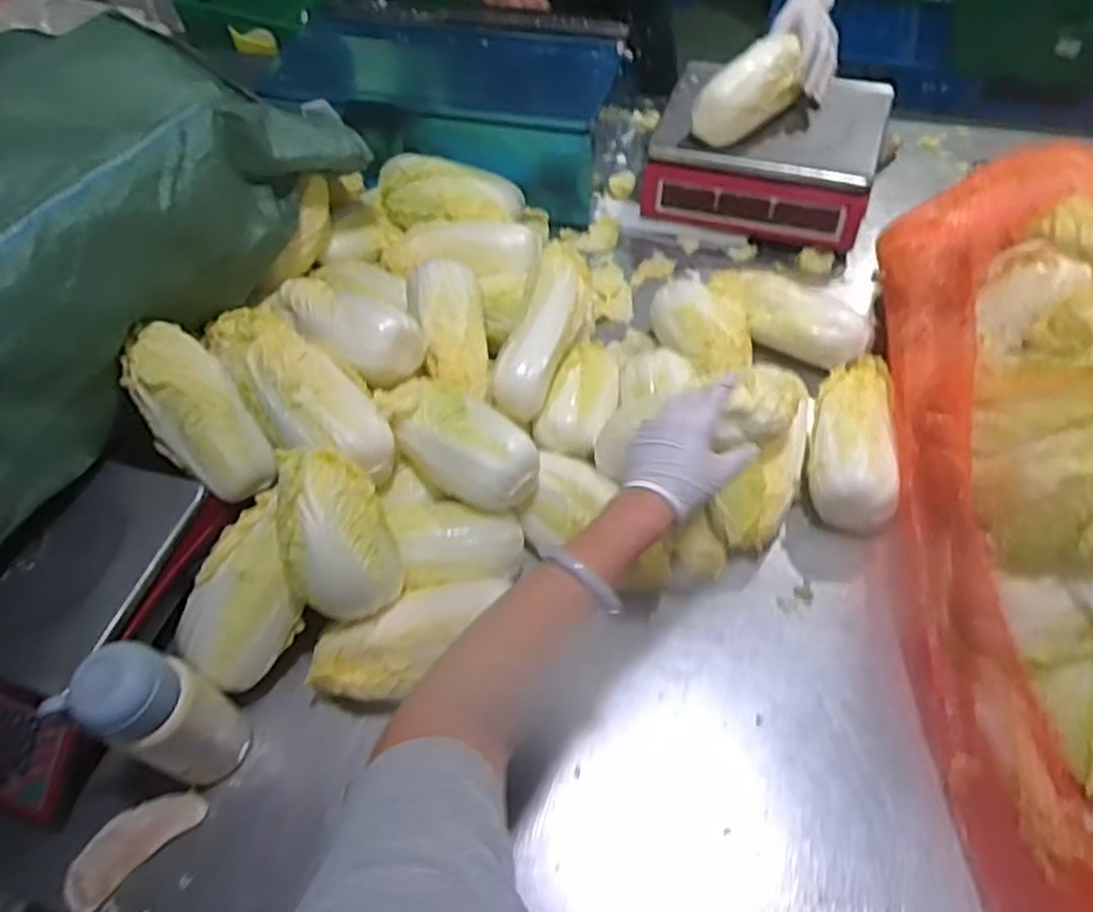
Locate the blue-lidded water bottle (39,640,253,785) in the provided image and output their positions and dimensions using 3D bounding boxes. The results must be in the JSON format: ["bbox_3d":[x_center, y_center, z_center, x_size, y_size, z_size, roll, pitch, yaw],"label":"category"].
[{"bbox_3d":[-0.318,0.212,0.625,0.072,0.178,0.076,-2,55,3],"label":"blue-lidded water bottle"}]

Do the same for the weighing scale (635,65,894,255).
[{"bbox_3d":[0.309,-0.430,1.071,0.302,0.112,0.247,15,58,14],"label":"weighing scale"}]

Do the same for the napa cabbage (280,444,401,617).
[{"bbox_3d":[-0.190,0.065,0.676,0.093,0.086,0.136,-18,56,-9],"label":"napa cabbage"}]

